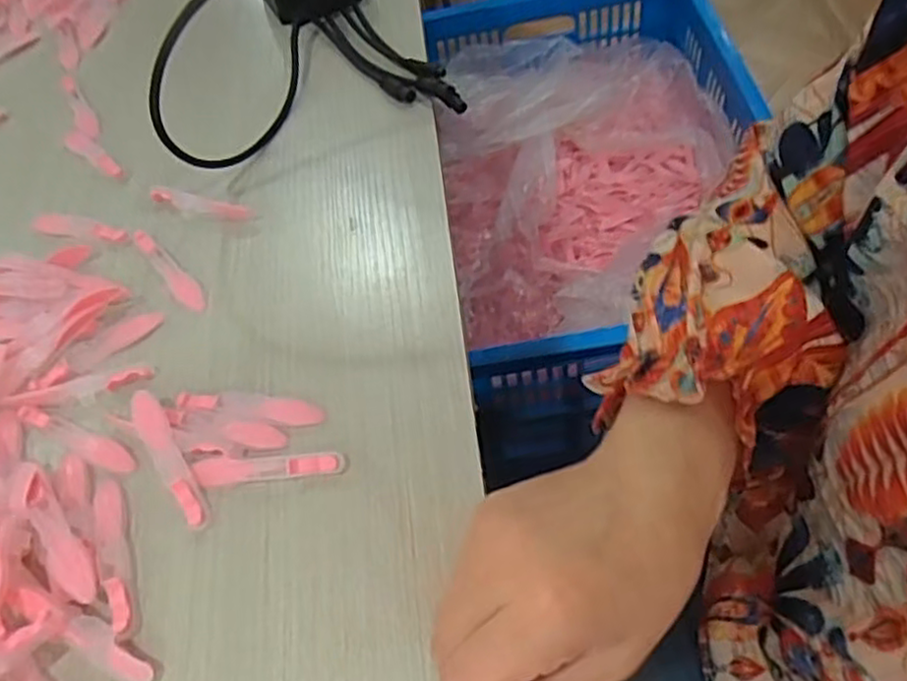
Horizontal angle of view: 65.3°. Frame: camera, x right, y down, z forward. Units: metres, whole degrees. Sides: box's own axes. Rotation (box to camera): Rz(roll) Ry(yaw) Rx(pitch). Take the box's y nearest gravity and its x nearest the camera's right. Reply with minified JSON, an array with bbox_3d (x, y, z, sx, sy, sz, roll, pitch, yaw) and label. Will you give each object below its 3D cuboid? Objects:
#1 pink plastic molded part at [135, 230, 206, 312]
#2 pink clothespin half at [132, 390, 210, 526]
[{"bbox_3d":[-0.171,-0.044,0.426,0.013,0.006,0.080,-38,63,-19],"label":"pink plastic molded part"},{"bbox_3d":[-0.140,0.058,0.348,0.014,0.013,0.077,-29,60,-14],"label":"pink clothespin half"}]

